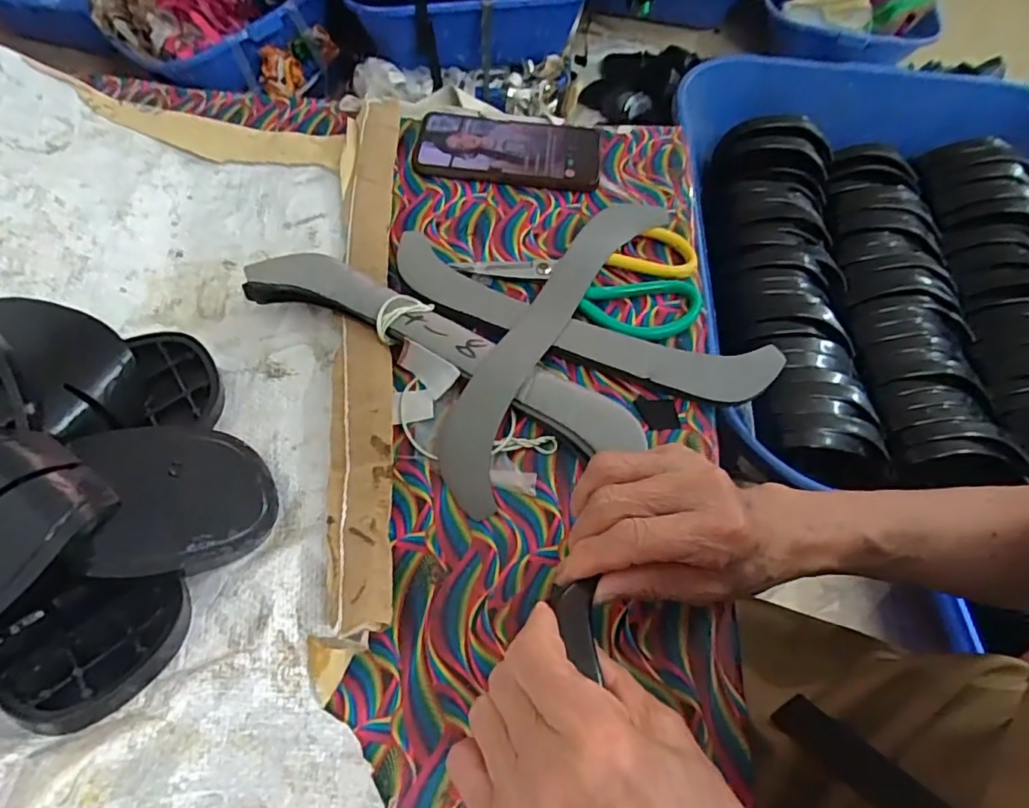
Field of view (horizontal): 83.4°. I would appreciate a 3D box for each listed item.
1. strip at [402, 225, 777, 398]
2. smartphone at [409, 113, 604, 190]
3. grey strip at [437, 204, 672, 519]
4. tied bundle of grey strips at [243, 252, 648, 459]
[{"bbox_3d":[0.042,-0.060,0.422,0.287,0.015,0.054,21,62,9],"label":"strip"},{"bbox_3d":[-0.004,-0.228,0.515,0.161,0.011,0.079,3,61,-1],"label":"smartphone"},{"bbox_3d":[0.031,-0.057,0.416,0.053,0.014,0.291,28,63,12],"label":"grey strip"},{"bbox_3d":[-0.044,-0.041,0.393,0.279,0.040,0.054,23,62,10],"label":"tied bundle of grey strips"}]

